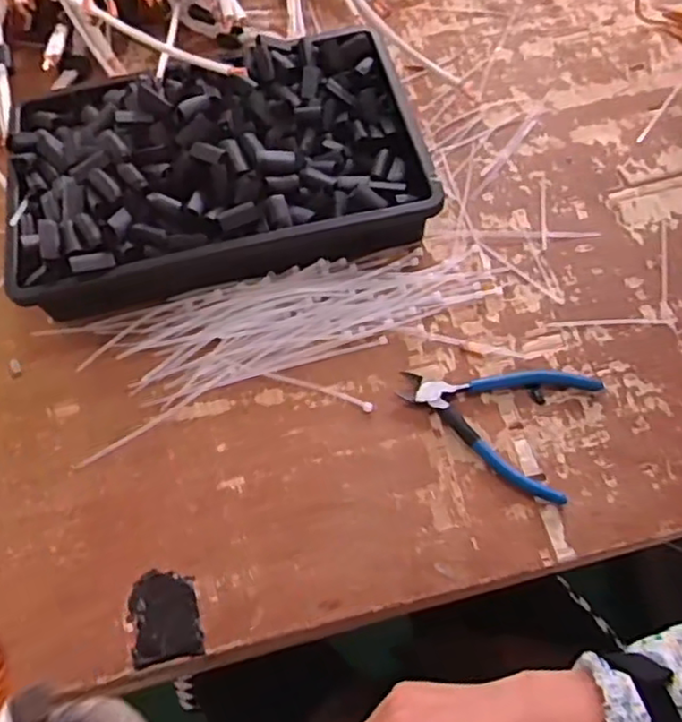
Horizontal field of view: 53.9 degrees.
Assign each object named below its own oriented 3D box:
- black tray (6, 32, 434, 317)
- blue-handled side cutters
[{"bbox_3d":[-0.114,-0.183,0.609,0.363,0.078,0.231,-13,62,-3],"label":"black tray"},{"bbox_3d":[0.118,0.040,0.524,0.141,0.015,0.106,18,65,13],"label":"blue-handled side cutters"}]

